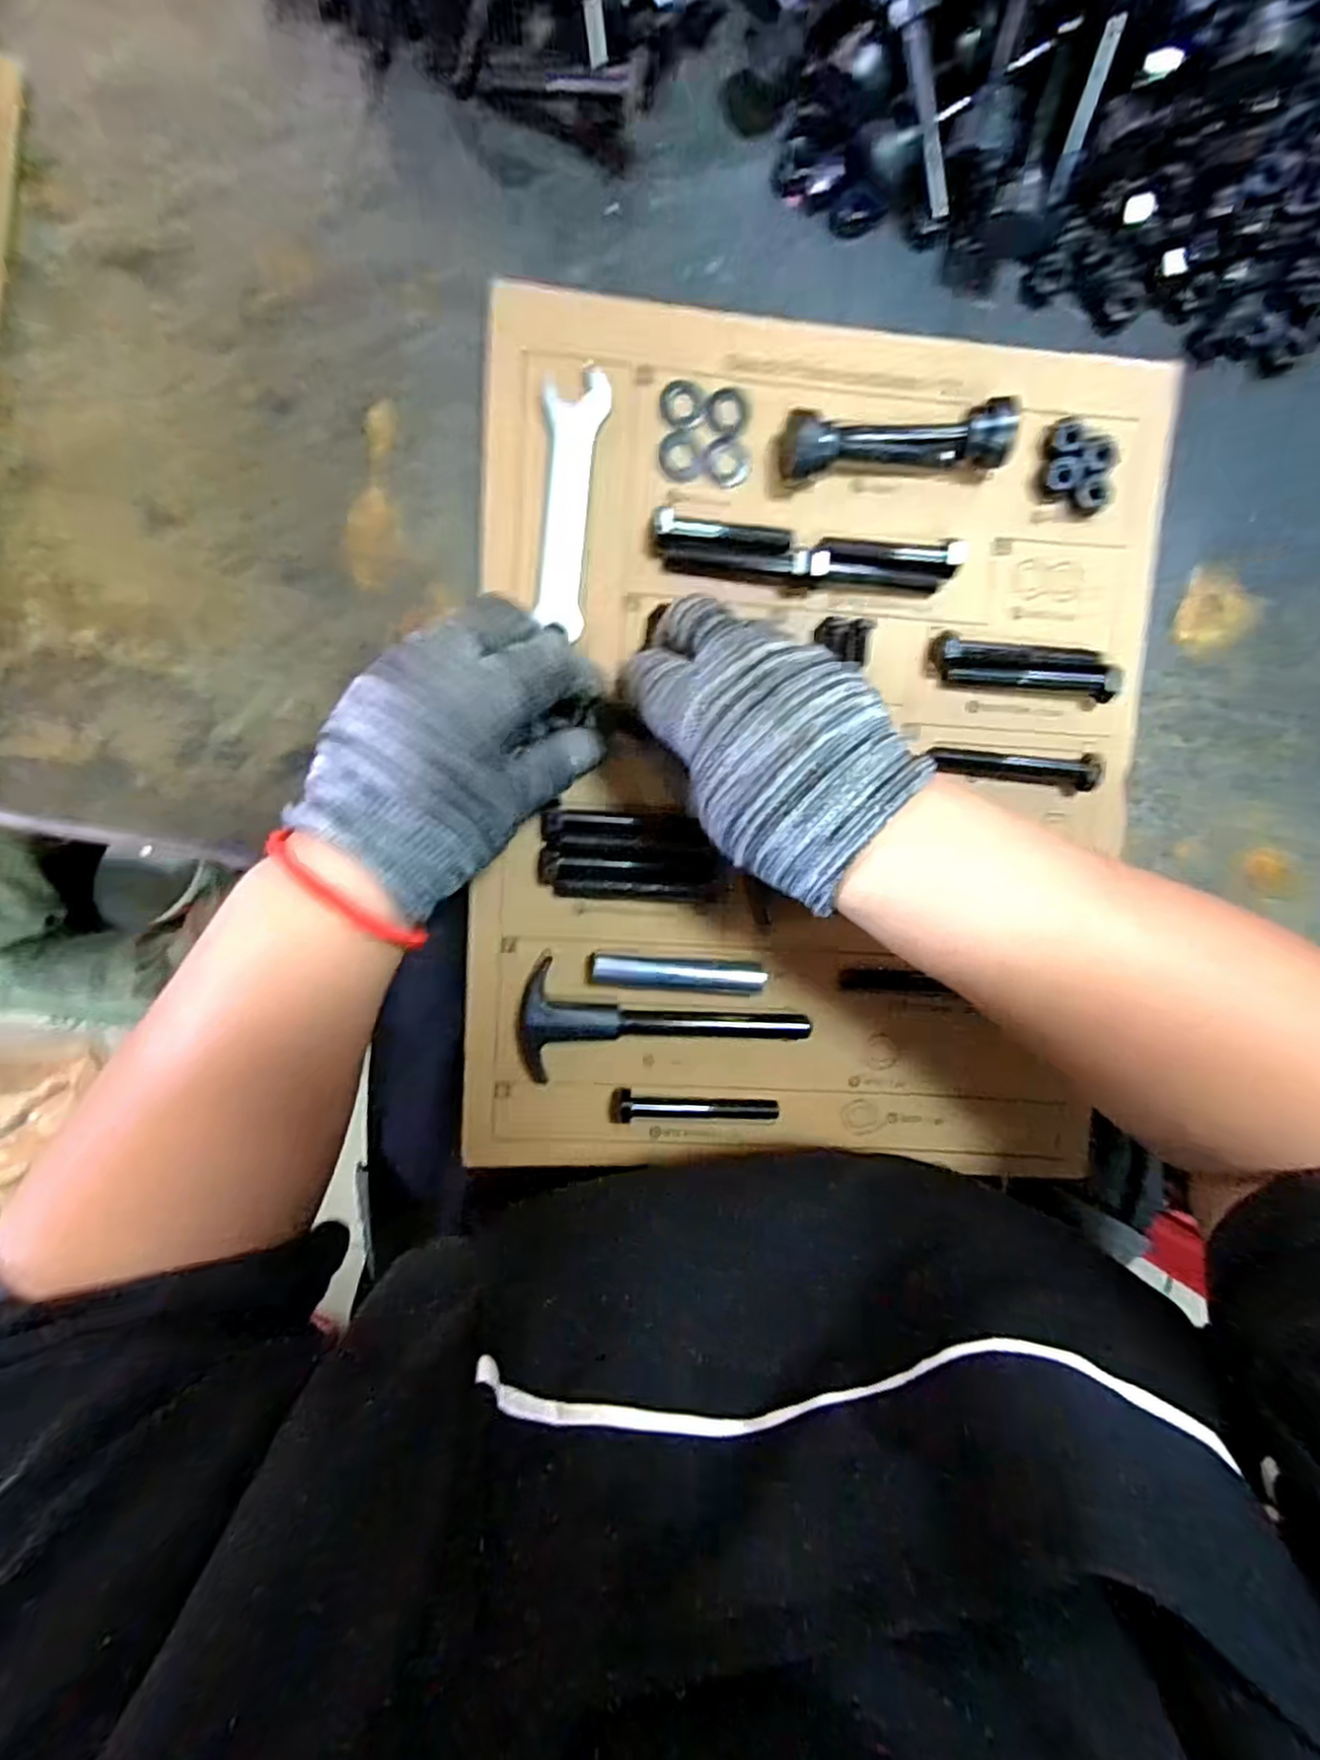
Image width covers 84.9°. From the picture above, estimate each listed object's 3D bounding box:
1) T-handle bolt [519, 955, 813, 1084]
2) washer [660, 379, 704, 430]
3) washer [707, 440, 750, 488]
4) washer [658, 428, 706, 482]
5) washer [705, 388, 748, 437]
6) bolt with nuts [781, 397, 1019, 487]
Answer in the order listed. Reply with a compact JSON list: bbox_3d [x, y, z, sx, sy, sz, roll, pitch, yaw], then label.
[{"bbox_3d":[0.003,0.069,0.332,0.131,0.013,0.050,6,95,-5],"label":"T-handle bolt"},{"bbox_3d":[0.010,-0.204,0.309,0.019,0.004,0.019,0,96,-5],"label":"washer"},{"bbox_3d":[0.030,-0.181,0.314,0.019,0.004,0.019,-1,96,-5],"label":"washer"},{"bbox_3d":[0.010,-0.184,0.311,0.019,0.004,0.022,1,96,-5],"label":"washer"},{"bbox_3d":[0.029,-0.202,0.311,0.018,0.004,0.020,16,94,-6],"label":"washer"},{"bbox_3d":[0.100,-0.186,0.309,0.097,0.024,0.024,-6,96,-4],"label":"bolt with nuts"}]

